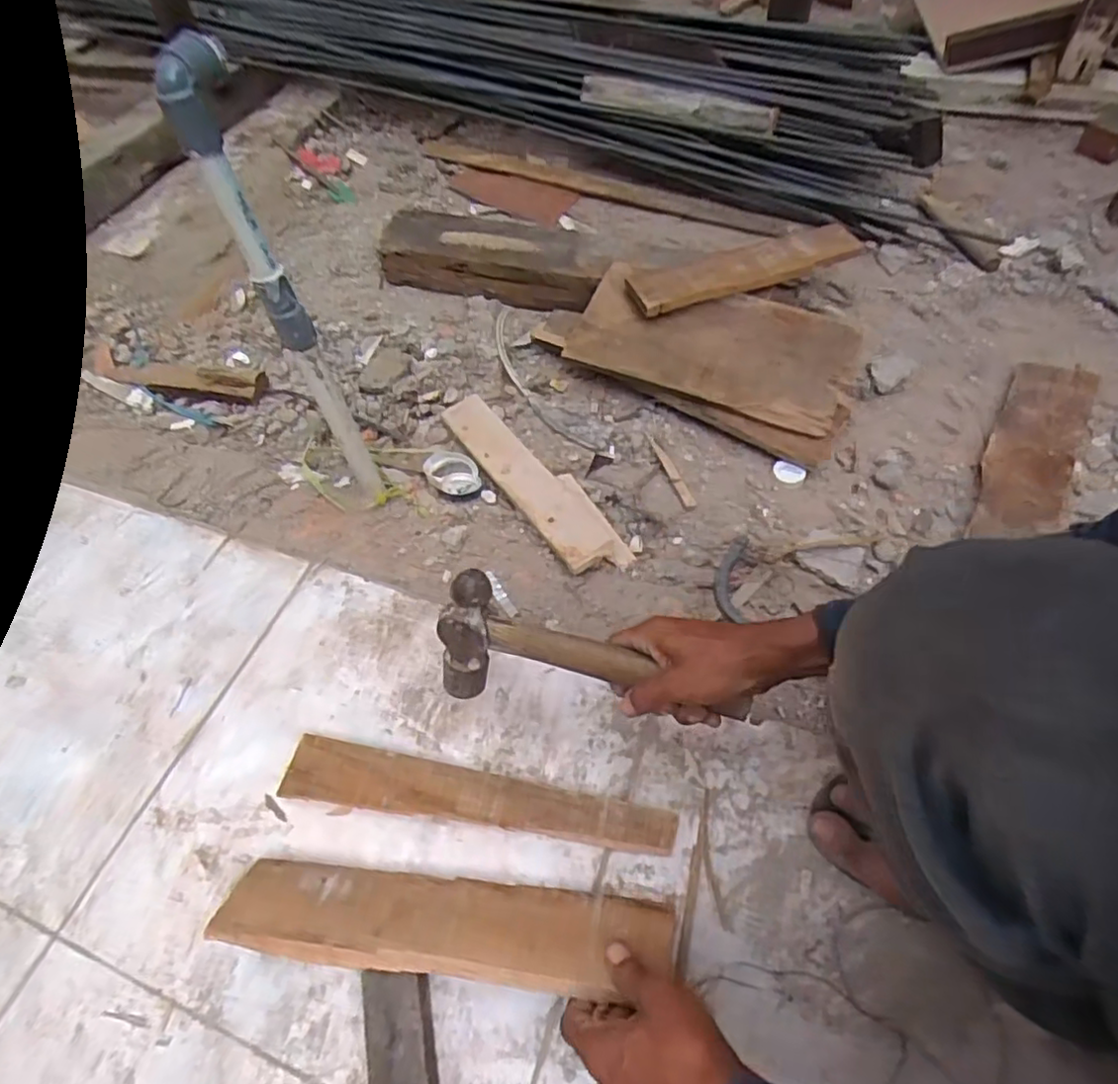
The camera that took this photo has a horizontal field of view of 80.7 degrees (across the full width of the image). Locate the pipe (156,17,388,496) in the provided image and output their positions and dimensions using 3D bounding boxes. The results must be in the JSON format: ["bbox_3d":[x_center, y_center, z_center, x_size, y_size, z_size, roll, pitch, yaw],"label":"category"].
[{"bbox_3d":[-0.235,-0.195,0.621,0.050,0.458,0.033,-22,57,-10],"label":"pipe"}]

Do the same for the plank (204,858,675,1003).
[{"bbox_3d":[-0.087,0.286,0.497,0.334,0.012,0.077,3,21,8],"label":"plank"}]

